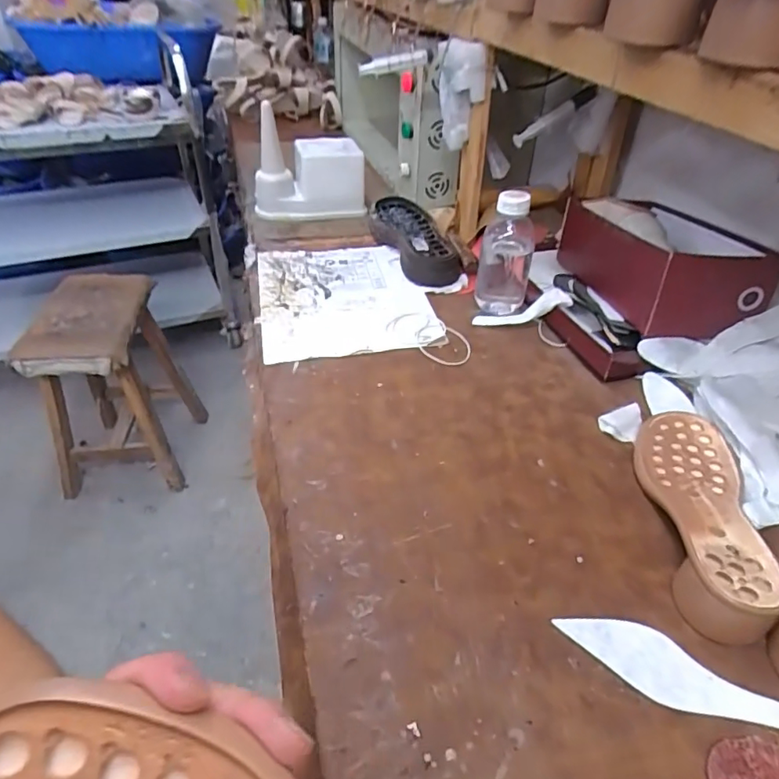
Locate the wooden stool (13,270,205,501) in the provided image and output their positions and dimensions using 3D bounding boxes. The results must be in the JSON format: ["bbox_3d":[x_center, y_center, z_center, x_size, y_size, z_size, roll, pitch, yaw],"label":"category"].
[{"bbox_3d":[-0.667,0.000,1.322,0.273,0.457,0.330,0,40,-2],"label":"wooden stool"}]

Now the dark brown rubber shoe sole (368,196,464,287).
[{"bbox_3d":[0.040,-0.246,0.888,0.096,0.037,0.272,-12,42,-14],"label":"dark brown rubber shoe sole"}]

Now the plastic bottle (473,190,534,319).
[{"bbox_3d":[0.160,-0.192,0.729,0.068,0.160,0.081,13,42,15],"label":"plastic bottle"}]

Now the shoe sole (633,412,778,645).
[{"bbox_3d":[0.271,0.095,0.474,0.081,0.045,0.230,11,41,12],"label":"shoe sole"}]

